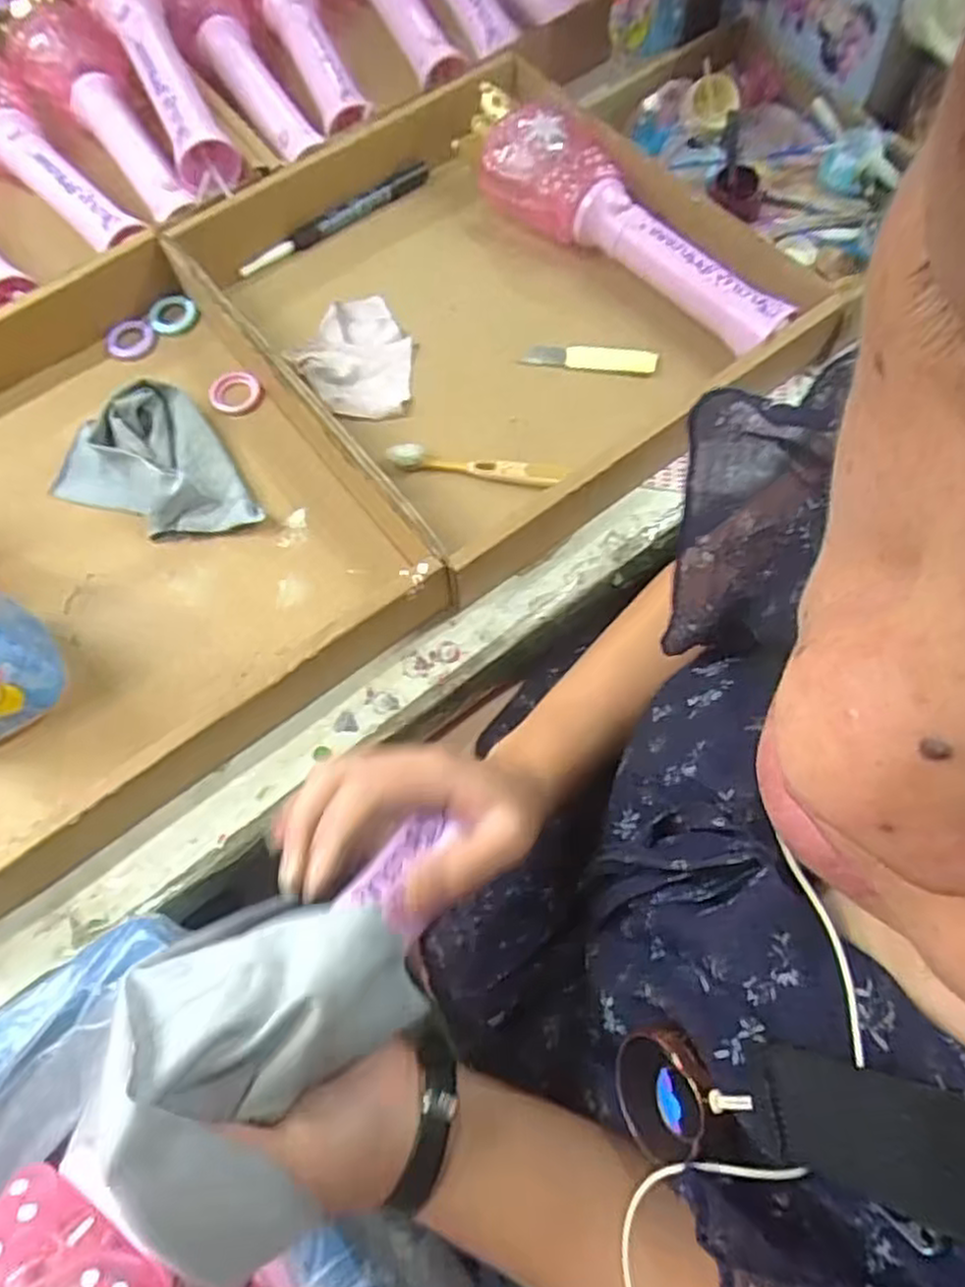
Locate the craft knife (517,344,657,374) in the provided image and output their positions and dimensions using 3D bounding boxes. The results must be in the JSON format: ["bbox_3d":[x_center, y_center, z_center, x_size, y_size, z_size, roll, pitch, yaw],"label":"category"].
[{"bbox_3d":[0.081,-0.217,0.570,0.099,0.012,0.018,8,68,4],"label":"craft knife"}]

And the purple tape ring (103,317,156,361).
[{"bbox_3d":[-0.282,-0.244,0.599,0.037,0.009,0.039,0,68,1],"label":"purple tape ring"}]

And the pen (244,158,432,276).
[{"bbox_3d":[-0.126,-0.364,0.642,0.185,0.018,0.017,-33,71,-12],"label":"pen"}]

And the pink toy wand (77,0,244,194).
[{"bbox_3d":[-0.277,-0.503,0.622,0.084,0.065,0.302,-25,82,-9],"label":"pink toy wand"}]

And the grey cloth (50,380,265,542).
[{"bbox_3d":[-0.235,-0.116,0.526,0.107,0.034,0.140,-33,71,-12],"label":"grey cloth"}]

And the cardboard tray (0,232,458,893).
[{"bbox_3d":[-0.268,-0.074,0.501,0.344,0.064,0.372,-35,72,-12],"label":"cardboard tray"}]

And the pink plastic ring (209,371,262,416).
[{"bbox_3d":[-0.188,-0.190,0.573,0.038,0.009,0.039,0,68,1],"label":"pink plastic ring"}]

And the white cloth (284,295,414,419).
[{"bbox_3d":[-0.095,-0.226,0.574,0.083,0.019,0.116,2,68,2],"label":"white cloth"}]

